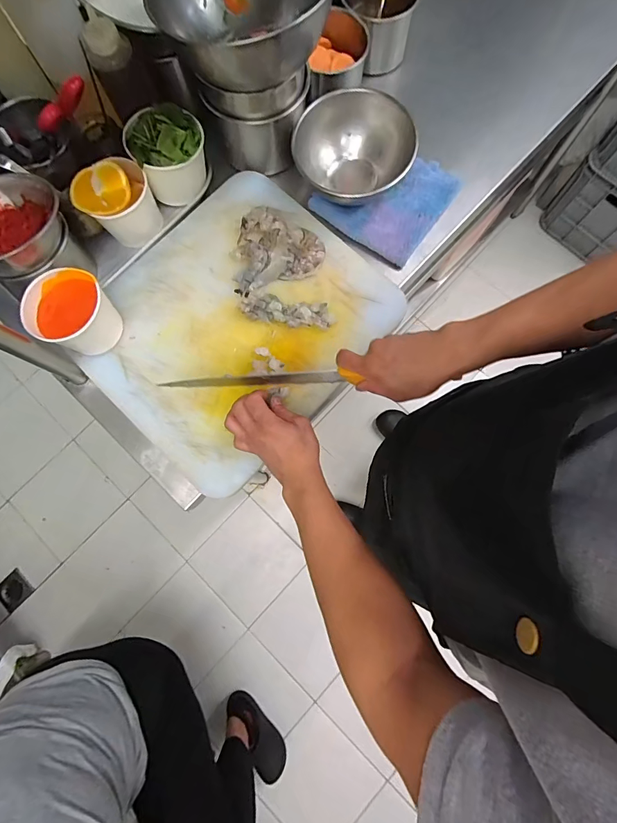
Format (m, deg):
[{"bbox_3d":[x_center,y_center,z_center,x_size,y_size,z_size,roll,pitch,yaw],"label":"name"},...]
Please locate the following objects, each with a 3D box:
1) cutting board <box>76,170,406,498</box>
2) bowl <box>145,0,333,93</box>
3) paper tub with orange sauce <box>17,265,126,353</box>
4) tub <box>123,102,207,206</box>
[{"bbox_3d":[-0.106,-0.128,0.535,0.332,0.031,0.387,42,82,8],"label":"cutting board"},{"bbox_3d":[-0.079,-0.478,0.472,0.197,0.083,0.197,0,79,1],"label":"bowl"},{"bbox_3d":[-0.309,-0.130,0.508,0.096,0.080,0.089,0,79,1],"label":"paper tub with orange sauce"},{"bbox_3d":[-0.196,-0.365,0.562,0.100,0.092,0.091,0,79,1],"label":"tub"}]

